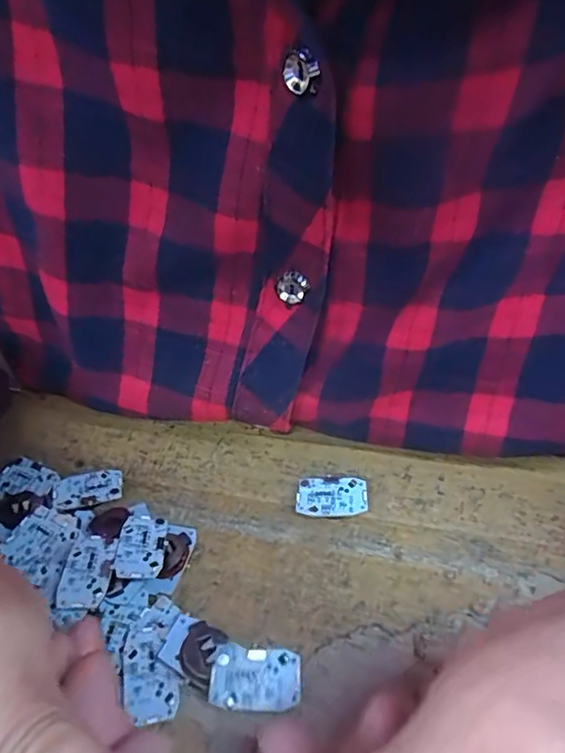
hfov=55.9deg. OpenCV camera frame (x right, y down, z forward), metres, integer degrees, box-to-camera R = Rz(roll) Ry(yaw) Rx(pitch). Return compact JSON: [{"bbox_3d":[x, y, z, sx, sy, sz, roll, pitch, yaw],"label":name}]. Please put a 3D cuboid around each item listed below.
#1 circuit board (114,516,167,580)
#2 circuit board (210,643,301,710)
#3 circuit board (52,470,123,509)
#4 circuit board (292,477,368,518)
[{"bbox_3d":[-0.056,0.068,0.212,0.018,0.004,0.029,4,34,-8],"label":"circuit board"},{"bbox_3d":[-0.009,0.100,0.178,0.029,0.004,0.018,9,54,-4],"label":"circuit board"},{"bbox_3d":[-0.089,0.051,0.243,0.030,0.004,0.016,-10,46,-16],"label":"circuit board"},{"bbox_3d":[0.021,0.053,0.230,0.030,0.006,0.018,0,44,8],"label":"circuit board"}]

